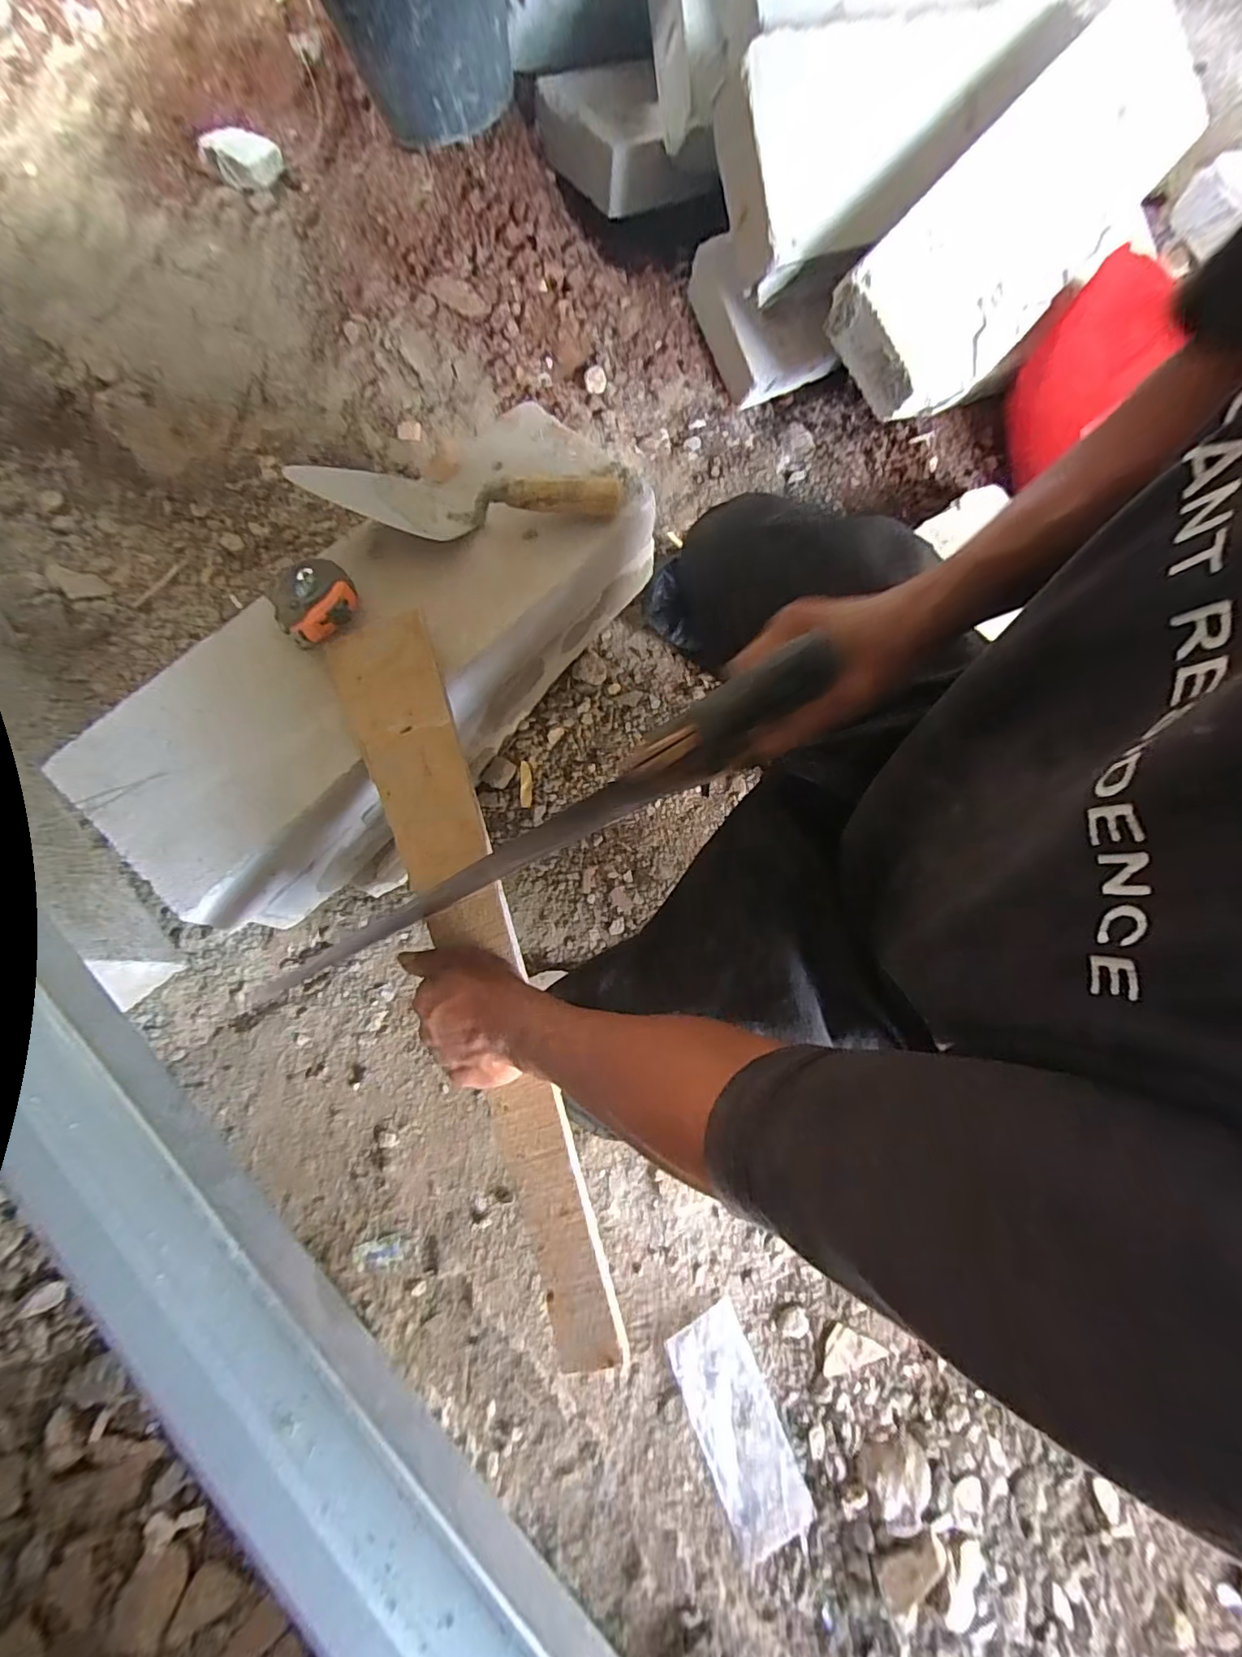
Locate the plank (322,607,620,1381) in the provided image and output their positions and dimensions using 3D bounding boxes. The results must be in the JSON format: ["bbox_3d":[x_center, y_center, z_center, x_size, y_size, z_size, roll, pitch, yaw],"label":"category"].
[{"bbox_3d":[-0.121,0.080,0.440,0.083,0.019,0.585,-20,76,-5],"label":"plank"}]

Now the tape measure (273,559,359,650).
[{"bbox_3d":[-0.277,-0.206,0.513,0.070,0.030,0.064,-33,79,-11],"label":"tape measure"}]

